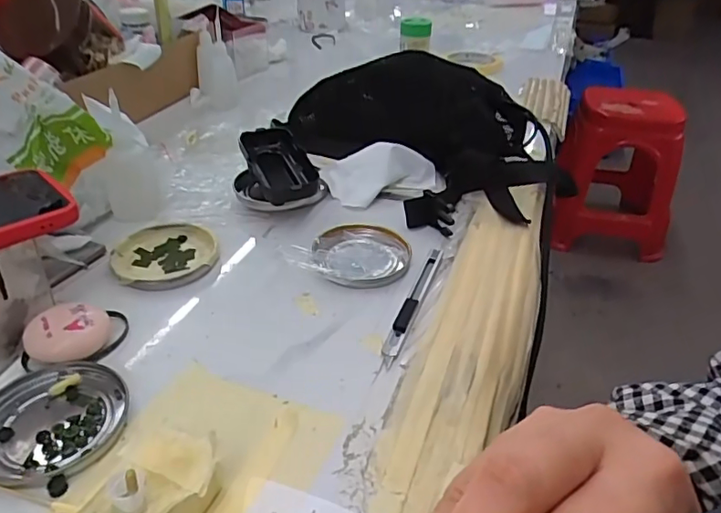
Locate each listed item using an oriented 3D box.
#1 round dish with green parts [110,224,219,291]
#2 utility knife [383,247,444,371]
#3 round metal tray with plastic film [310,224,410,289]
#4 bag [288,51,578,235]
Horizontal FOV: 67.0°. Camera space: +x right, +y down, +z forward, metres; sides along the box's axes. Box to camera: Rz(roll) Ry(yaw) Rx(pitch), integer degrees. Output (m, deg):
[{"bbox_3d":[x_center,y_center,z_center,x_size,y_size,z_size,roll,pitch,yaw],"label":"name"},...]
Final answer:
[{"bbox_3d":[-0.157,-0.002,0.438,0.079,0.009,0.082,1,35,-1],"label":"round dish with green parts"},{"bbox_3d":[0.040,0.029,0.402,0.012,0.008,0.135,13,36,15],"label":"utility knife"},{"bbox_3d":[0.002,-0.004,0.441,0.077,0.016,0.082,1,35,-1],"label":"round metal tray with plastic film"},{"bbox_3d":[0.067,-0.139,0.569,0.220,0.092,0.256,-9,36,-15],"label":"bag"}]

